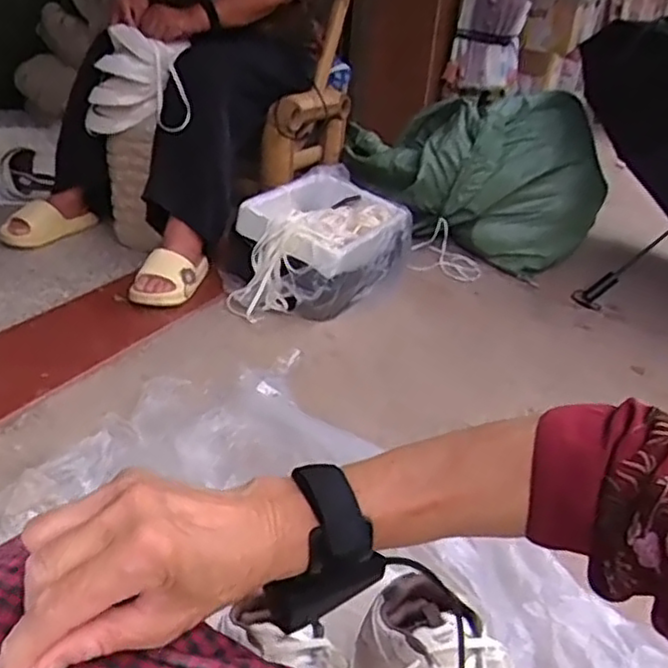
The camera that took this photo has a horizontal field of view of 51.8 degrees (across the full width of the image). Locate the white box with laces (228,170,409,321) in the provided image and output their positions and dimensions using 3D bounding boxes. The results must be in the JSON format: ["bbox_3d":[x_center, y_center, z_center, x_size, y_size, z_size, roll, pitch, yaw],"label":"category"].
[{"bbox_3d":[-0.041,-0.187,1.495,0.251,0.189,0.421,22,33,25],"label":"white box with laces"}]

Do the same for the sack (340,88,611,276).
[{"bbox_3d":[0.373,-0.435,1.865,0.652,0.376,0.457,-5,31,-19],"label":"sack"}]

